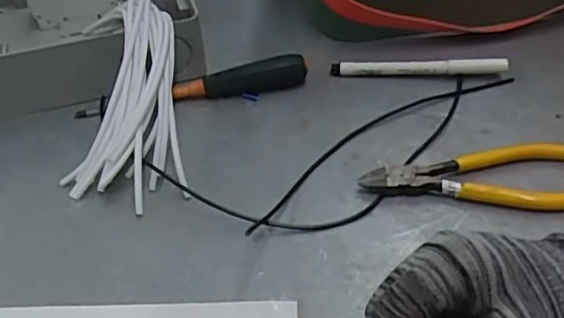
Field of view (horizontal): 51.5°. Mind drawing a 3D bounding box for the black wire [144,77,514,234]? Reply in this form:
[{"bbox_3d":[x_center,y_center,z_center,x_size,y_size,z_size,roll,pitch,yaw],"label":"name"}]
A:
[{"bbox_3d":[0.062,-0.005,0.421,0.297,0.018,0.091,-19,48,-15],"label":"black wire"}]

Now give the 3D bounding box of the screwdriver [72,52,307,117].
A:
[{"bbox_3d":[-0.074,-0.060,0.483,0.187,0.023,0.023,-10,46,-6],"label":"screwdriver"}]

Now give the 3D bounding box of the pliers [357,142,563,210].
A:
[{"bbox_3d":[0.140,0.014,0.404,0.164,0.014,0.052,-3,46,1],"label":"pliers"}]

